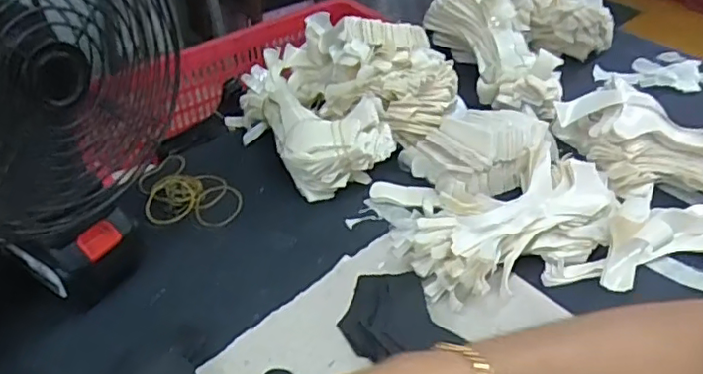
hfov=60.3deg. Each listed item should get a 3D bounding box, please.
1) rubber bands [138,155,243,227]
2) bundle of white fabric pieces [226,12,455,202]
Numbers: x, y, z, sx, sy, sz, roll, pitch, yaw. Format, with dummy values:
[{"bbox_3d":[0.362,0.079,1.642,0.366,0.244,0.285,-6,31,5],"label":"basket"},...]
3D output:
[{"bbox_3d":[-0.162,0.008,0.589,0.108,0.007,0.075,21,46,21],"label":"rubber bands"},{"bbox_3d":[-0.011,-0.107,0.645,0.210,0.109,0.193,1,42,-1],"label":"bundle of white fabric pieces"}]

